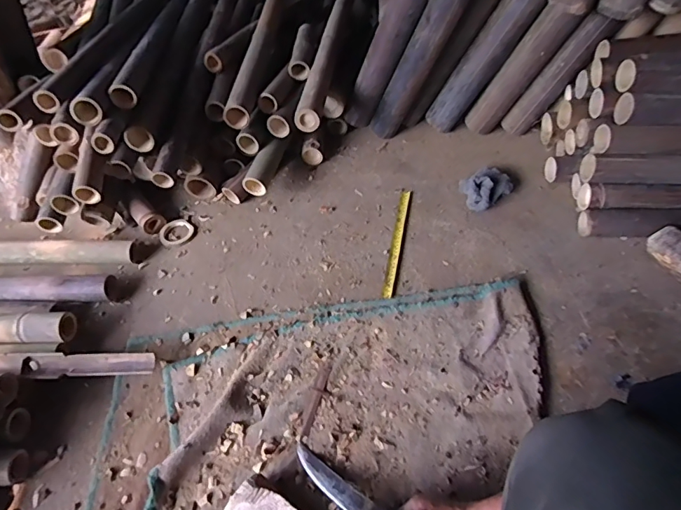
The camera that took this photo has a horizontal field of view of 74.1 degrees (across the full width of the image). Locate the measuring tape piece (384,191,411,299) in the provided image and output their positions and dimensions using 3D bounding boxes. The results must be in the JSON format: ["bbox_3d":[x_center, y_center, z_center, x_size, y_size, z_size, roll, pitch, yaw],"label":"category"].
[{"bbox_3d":[0.123,-0.032,0.973,0.024,0.004,0.295,-1,51,22],"label":"measuring tape piece"}]

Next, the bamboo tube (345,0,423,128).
[{"bbox_3d":[0.117,-0.491,0.976,0.071,0.486,0.063,7,51,-18],"label":"bamboo tube"}]

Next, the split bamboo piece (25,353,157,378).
[{"bbox_3d":[-0.429,0.192,0.789,0.210,0.031,0.037,-4,53,3],"label":"split bamboo piece"}]

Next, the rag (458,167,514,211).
[{"bbox_3d":[0.320,-0.155,1.006,0.113,0.054,0.094,-36,58,-21],"label":"rag"}]

